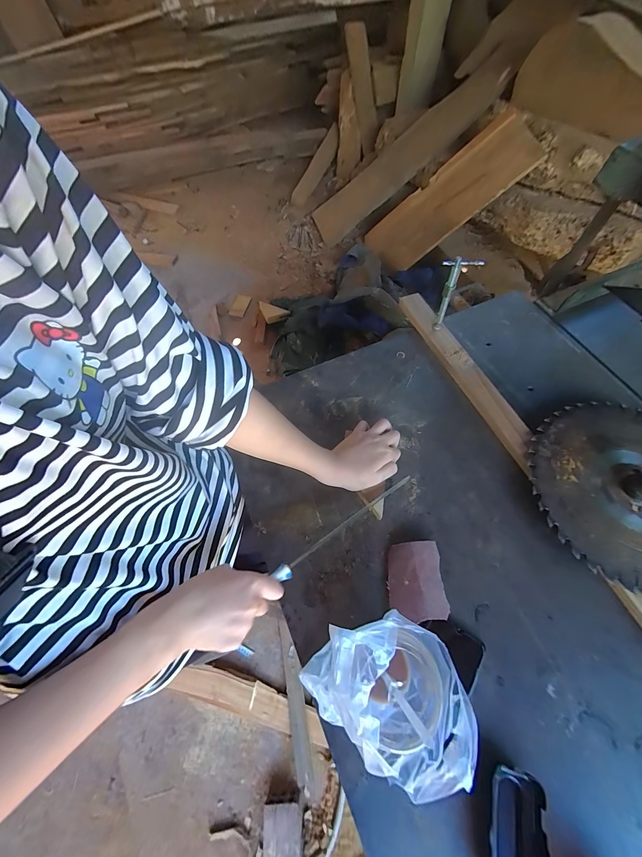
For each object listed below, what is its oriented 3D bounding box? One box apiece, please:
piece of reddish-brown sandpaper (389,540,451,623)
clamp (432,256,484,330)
[{"bbox_3d":[0.127,0.204,0.420,0.071,0.032,0.092,-4,64,2],"label":"piece of reddish-brown sandpaper"},{"bbox_3d":[0.235,-0.243,0.560,0.056,0.142,0.026,-21,65,-7],"label":"clamp"}]

